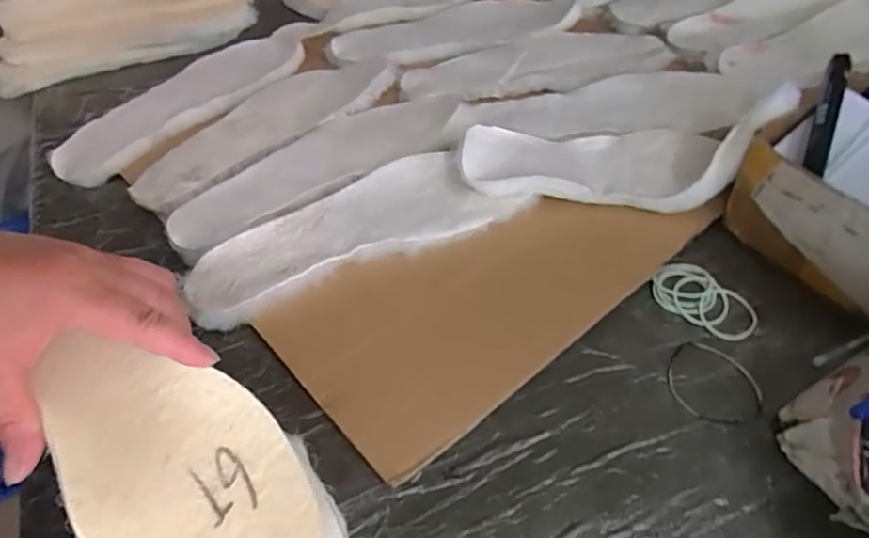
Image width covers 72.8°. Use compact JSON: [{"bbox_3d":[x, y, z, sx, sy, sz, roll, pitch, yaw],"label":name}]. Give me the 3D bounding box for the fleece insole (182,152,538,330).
[{"bbox_3d":[-0.066,-0.035,0.472,0.257,0.020,0.092,-21,48,-15],"label":"fleece insole"}]

